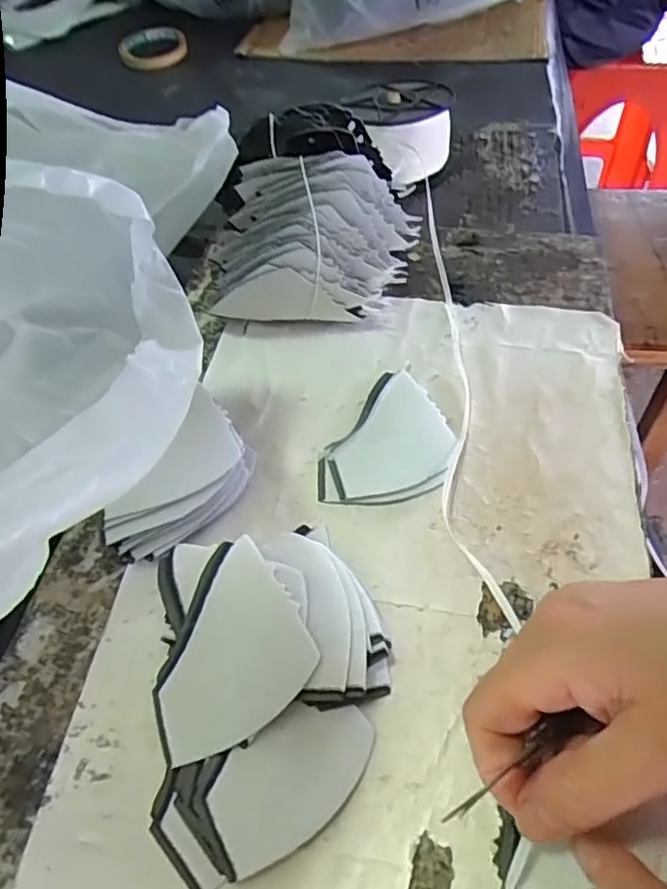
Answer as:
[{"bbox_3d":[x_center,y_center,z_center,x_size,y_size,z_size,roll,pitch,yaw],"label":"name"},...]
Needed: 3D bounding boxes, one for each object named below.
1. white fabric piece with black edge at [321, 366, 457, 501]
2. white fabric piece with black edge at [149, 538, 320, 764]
[{"bbox_3d":[0.034,-0.003,0.361,0.066,0.008,0.096,15,54,13],"label":"white fabric piece with black edge"},{"bbox_3d":[-0.049,0.086,0.277,0.071,0.006,0.079,-26,63,-5],"label":"white fabric piece with black edge"}]

